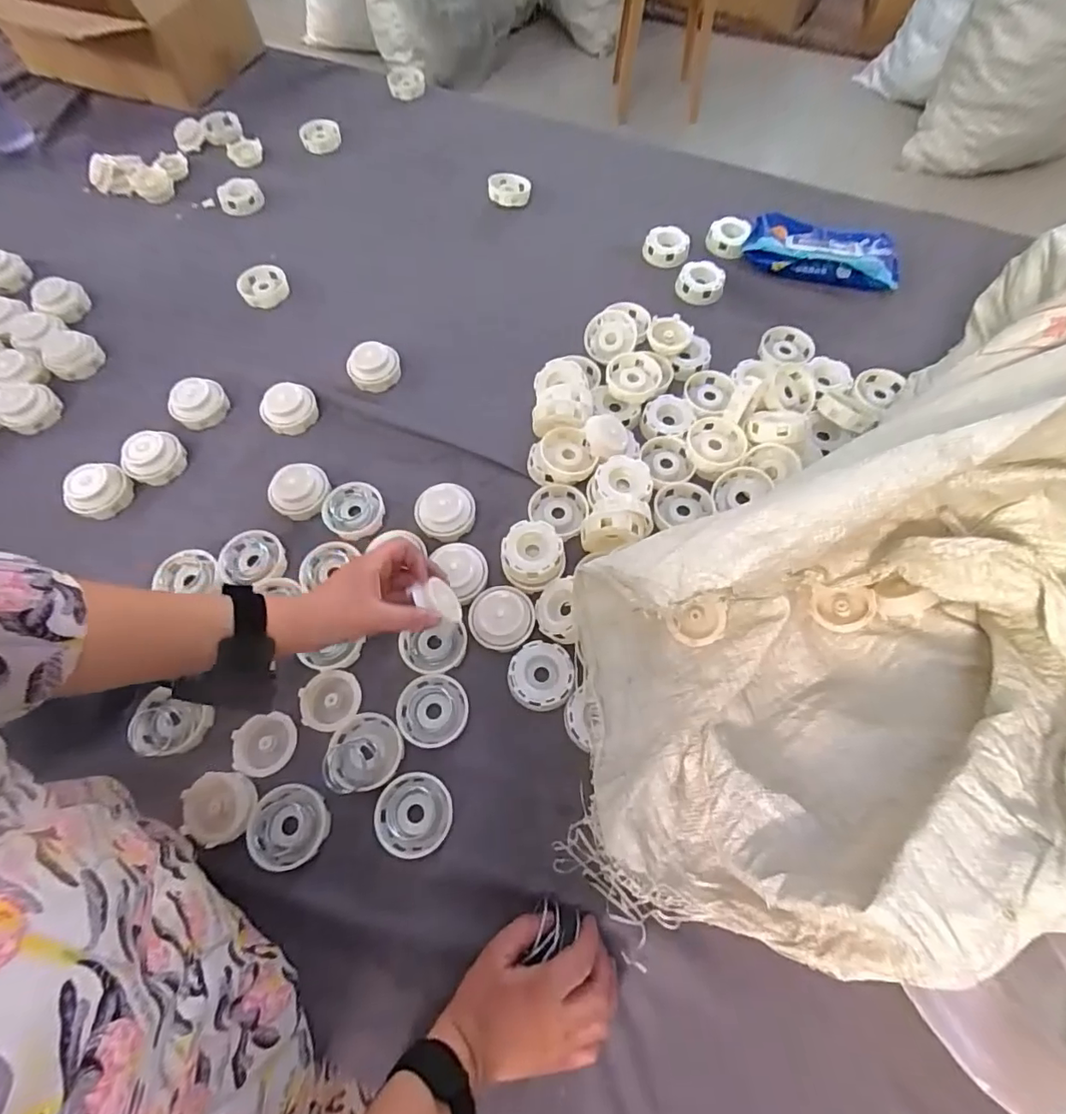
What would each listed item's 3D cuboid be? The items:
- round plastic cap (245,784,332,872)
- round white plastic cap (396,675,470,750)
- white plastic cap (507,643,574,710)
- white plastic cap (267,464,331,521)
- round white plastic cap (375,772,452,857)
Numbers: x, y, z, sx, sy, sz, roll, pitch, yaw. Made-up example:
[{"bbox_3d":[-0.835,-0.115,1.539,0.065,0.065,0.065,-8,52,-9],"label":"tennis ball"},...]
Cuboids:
[{"bbox_3d":[-0.201,0.220,0.431,0.060,0.008,0.060,-8,65,-2],"label":"round plastic cap"},{"bbox_3d":[-0.090,0.138,0.472,0.059,0.015,0.060,0,65,1],"label":"round white plastic cap"},{"bbox_3d":[0.008,0.109,0.483,0.058,0.024,0.058,0,65,1],"label":"white plastic cap"},{"bbox_3d":[-0.248,-0.070,0.561,0.059,0.031,0.051,-27,68,-11],"label":"white plastic cap"},{"bbox_3d":[-0.099,0.211,0.433,0.060,0.009,0.060,0,65,1],"label":"round white plastic cap"}]

